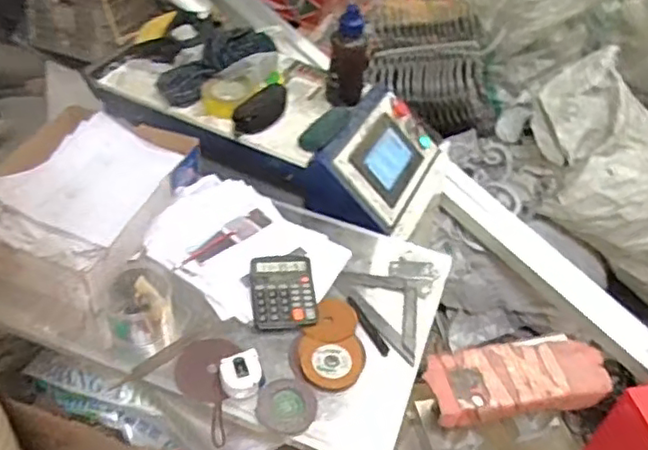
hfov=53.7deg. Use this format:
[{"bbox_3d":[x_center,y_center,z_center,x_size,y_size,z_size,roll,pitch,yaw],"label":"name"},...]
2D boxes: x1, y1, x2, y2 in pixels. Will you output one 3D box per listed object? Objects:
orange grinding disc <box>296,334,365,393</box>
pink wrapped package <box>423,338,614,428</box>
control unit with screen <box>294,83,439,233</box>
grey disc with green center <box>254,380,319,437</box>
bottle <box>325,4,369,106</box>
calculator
[{"bbox_3d":[0.014,0.235,1.096,0.114,0.009,0.106,4,44,-3],"label":"orange grinding disc"},{"bbox_3d":[0.461,0.365,1.508,0.448,0.081,0.182,-4,45,-11],"label":"pink wrapped package"},{"bbox_3d":[0.119,-0.152,1.434,0.211,0.134,0.340,25,47,18],"label":"control unit with screen"},{"bbox_3d":[-0.061,0.291,1.033,0.095,0.012,0.089,3,58,-5],"label":"grey disc with green center"},{"bbox_3d":[0.056,-0.370,1.422,0.087,0.222,0.083,7,24,0],"label":"bottle"},{"bbox_3d":[-0.073,0.118,1.174,0.116,0.036,0.144,-3,45,-10],"label":"calculator"}]

